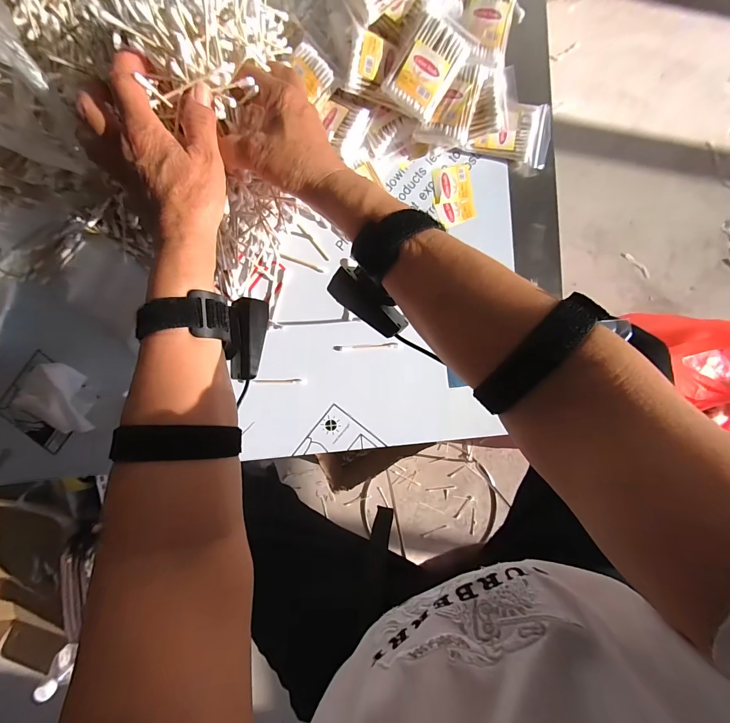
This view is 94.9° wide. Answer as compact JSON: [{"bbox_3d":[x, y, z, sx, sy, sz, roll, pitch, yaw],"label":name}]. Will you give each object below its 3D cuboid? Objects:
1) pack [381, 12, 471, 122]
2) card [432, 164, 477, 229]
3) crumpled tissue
[{"bbox_3d":[0.062,-0.293,0.333,0.055,0.010,0.081,29,104,-13],"label":"pack"},{"bbox_3d":[0.105,-0.195,0.392,0.044,0.004,0.065,-10,93,0],"label":"card"},{"bbox_3d":[-0.358,0.050,0.386,0.066,0.034,0.083,-22,93,1],"label":"crumpled tissue"}]

